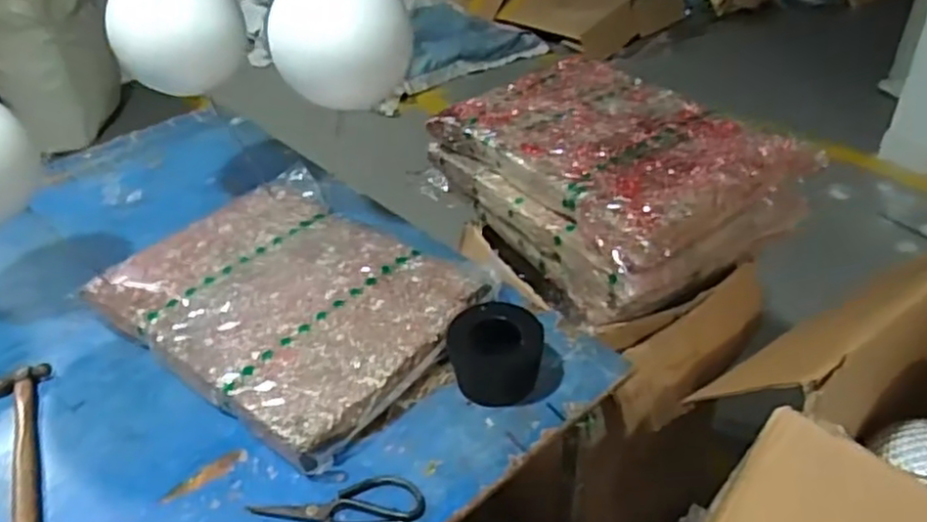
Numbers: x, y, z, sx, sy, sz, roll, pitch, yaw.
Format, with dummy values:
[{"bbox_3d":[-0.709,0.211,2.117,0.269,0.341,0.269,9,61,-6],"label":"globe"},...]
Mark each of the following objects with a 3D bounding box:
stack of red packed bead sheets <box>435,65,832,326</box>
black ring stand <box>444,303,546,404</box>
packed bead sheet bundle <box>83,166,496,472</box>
[{"bbox_3d":[0.235,-0.145,1.171,0.396,0.172,0.514,-24,40,-25],"label":"stack of red packed bead sheets"},{"bbox_3d":[0.041,0.109,0.864,0.109,0.086,0.111,1,36,8],"label":"black ring stand"},{"bbox_3d":[-0.240,0.044,1.010,0.526,0.062,0.398,24,45,34],"label":"packed bead sheet bundle"}]

